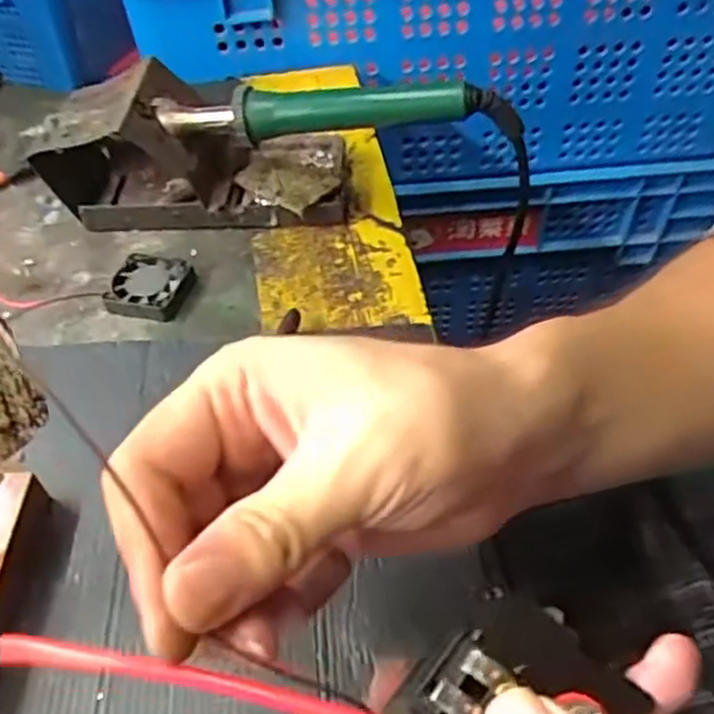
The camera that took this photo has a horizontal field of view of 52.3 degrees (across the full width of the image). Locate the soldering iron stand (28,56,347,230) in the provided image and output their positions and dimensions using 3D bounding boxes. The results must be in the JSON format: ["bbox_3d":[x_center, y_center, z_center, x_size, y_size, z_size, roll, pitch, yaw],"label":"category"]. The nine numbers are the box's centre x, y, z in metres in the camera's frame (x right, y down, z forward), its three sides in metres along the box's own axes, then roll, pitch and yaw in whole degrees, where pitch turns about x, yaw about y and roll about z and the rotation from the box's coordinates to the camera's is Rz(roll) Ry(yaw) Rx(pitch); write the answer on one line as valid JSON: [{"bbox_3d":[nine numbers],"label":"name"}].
[{"bbox_3d":[-0.096,-0.128,0.440,0.176,0.083,0.079,0,47,4],"label":"soldering iron stand"}]

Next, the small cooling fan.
[{"bbox_3d":[-0.119,-0.040,0.408,0.043,0.010,0.041,6,48,10],"label":"small cooling fan"}]

